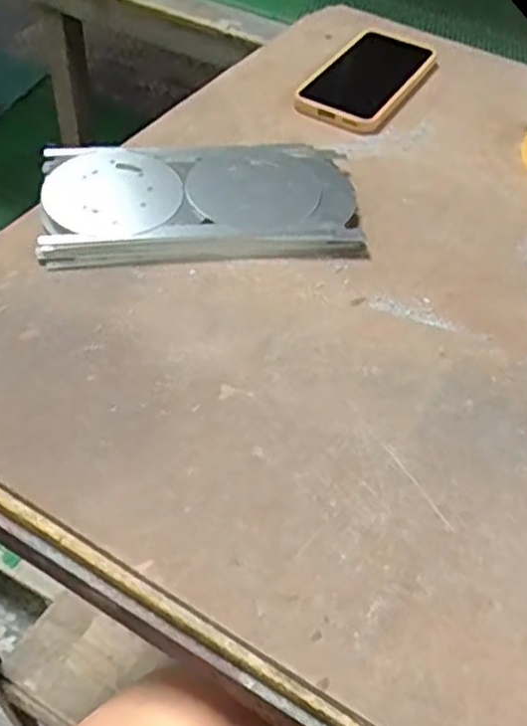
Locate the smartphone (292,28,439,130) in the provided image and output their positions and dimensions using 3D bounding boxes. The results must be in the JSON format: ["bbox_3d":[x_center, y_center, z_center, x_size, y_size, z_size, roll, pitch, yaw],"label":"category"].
[{"bbox_3d":[0.094,-0.261,0.662,0.083,0.010,0.162,26,53,16],"label":"smartphone"}]

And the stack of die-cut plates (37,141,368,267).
[{"bbox_3d":[-0.045,-0.120,0.521,0.218,0.022,0.117,-3,51,-8],"label":"stack of die-cut plates"}]

